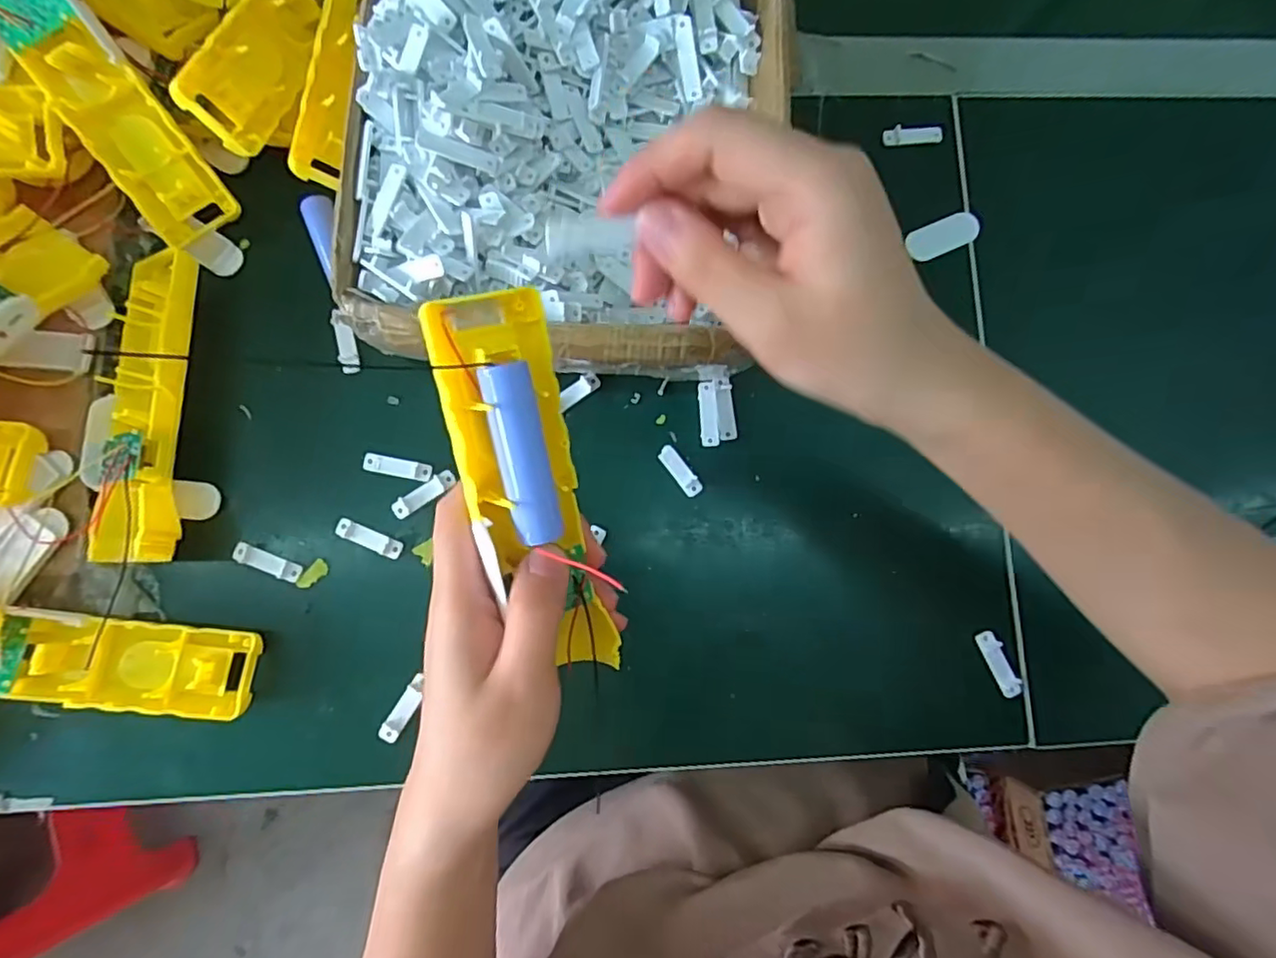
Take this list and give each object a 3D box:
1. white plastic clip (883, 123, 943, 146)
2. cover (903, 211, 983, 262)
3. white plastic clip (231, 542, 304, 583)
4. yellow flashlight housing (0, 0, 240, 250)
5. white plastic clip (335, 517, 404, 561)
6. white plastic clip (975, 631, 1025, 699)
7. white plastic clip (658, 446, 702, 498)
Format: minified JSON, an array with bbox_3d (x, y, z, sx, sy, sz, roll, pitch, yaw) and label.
[{"bbox_3d":[0.174,-0.216,0.387,0.037,0.005,0.010,-3,83,-4],"label":"white plastic clip"},{"bbox_3d":[0.189,-0.150,0.379,0.045,0.006,0.021,-24,84,-6],"label":"cover"},{"bbox_3d":[-0.200,0.045,0.332,0.035,0.005,0.010,24,82,0],"label":"white plastic clip"},{"bbox_3d":[-0.273,-0.199,0.309,0.042,0.024,0.157,-32,112,-7],"label":"yellow flashlight housing"},{"bbox_3d":[-0.148,0.033,0.336,0.036,0.004,0.010,24,82,0],"label":"white plastic clip"},{"bbox_3d":[0.201,0.103,0.341,0.011,0.006,0.037,-24,84,-6],"label":"white plastic clip"},{"bbox_3d":[0.024,-0.004,0.350,0.011,0.004,0.033,-39,86,-7],"label":"white plastic clip"}]

